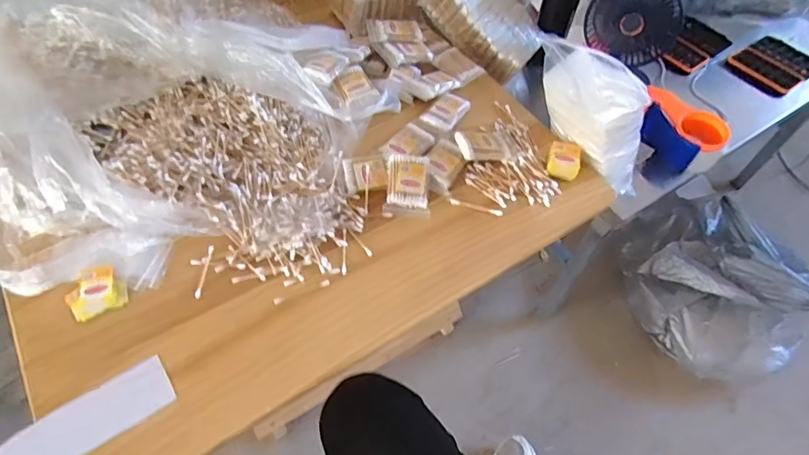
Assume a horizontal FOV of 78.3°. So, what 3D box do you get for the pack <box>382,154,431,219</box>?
[{"bbox_3d":[0.003,-0.058,0.713,0.061,0.021,0.091,-1,83,2],"label":"pack"}]

